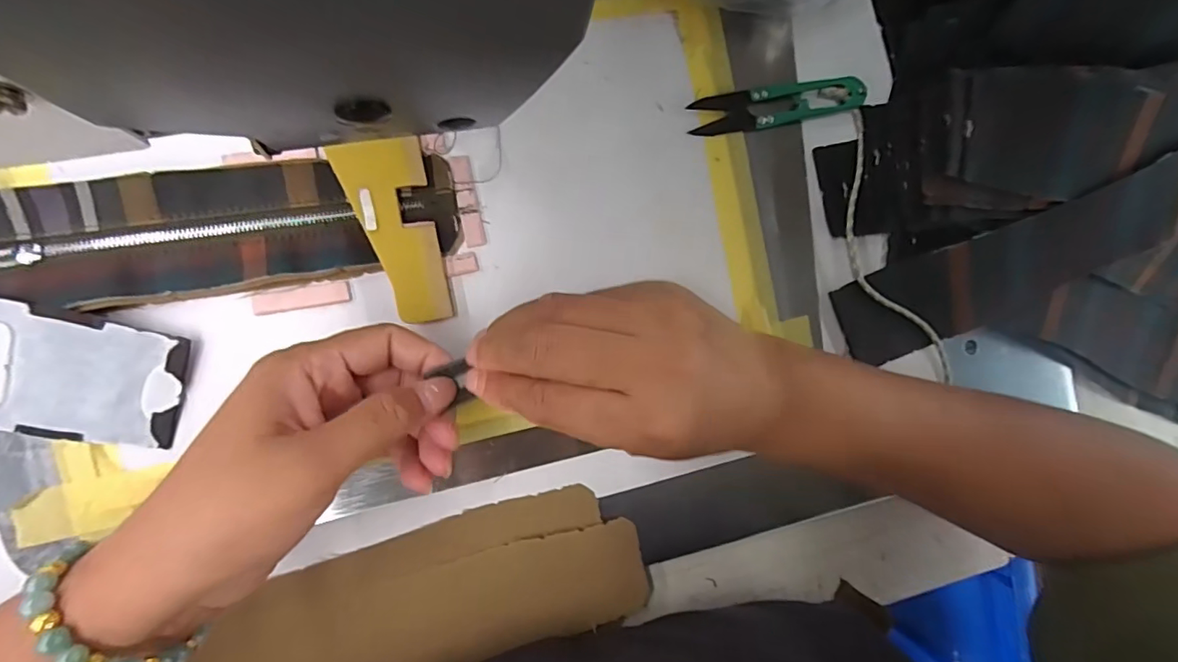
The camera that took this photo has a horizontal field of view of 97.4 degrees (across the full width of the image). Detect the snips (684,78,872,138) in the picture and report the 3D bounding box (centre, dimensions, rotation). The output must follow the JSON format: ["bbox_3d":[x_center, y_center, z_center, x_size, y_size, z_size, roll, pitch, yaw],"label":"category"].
[{"bbox_3d":[0.108,-0.128,0.293,0.103,0.009,0.022,-11,91,-10],"label":"snips"}]

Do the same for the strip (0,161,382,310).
[{"bbox_3d":[-0.232,-0.039,0.230,0.248,0.008,0.057,-8,90,-10],"label":"strip"}]

